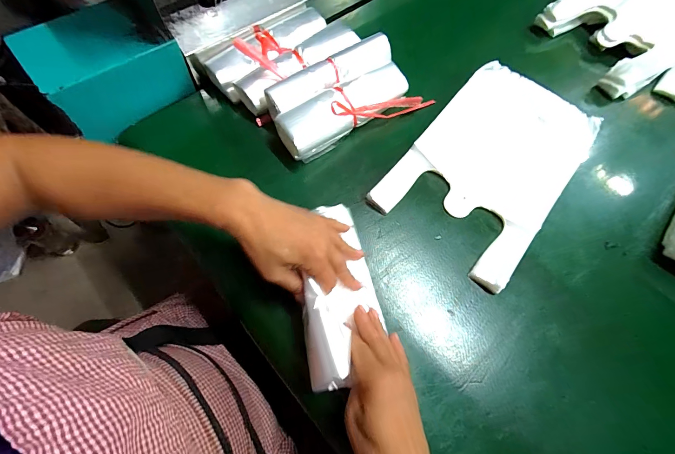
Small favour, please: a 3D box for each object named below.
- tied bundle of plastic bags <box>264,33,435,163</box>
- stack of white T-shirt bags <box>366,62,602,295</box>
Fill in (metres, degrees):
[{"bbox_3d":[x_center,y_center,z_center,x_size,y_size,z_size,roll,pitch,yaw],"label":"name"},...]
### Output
[{"bbox_3d":[0.011,-0.192,0.455,0.226,0.050,0.114,-29,70,-10],"label":"tied bundle of plastic bags"},{"bbox_3d":[0.214,-0.091,0.437,0.198,0.029,0.312,37,73,15],"label":"stack of white T-shirt bags"}]

